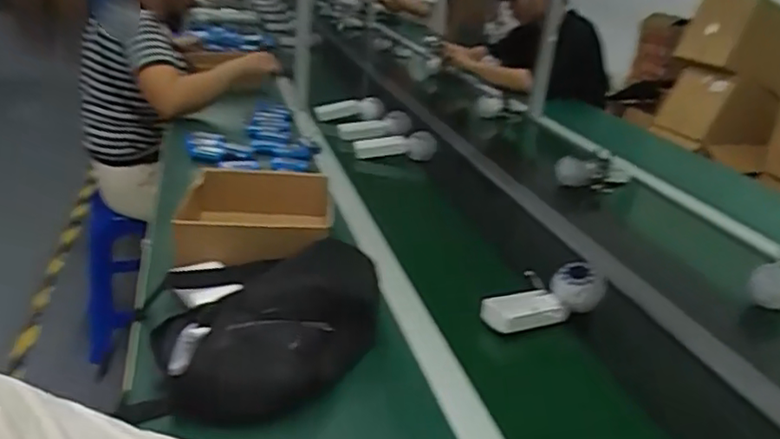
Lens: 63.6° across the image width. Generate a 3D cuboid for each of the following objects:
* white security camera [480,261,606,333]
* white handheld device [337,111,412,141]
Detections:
[{"bbox_3d":[0.187,0.092,0.782,0.152,0.054,0.069,-10,26,-27],"label":"white security camera"},{"bbox_3d":[-0.048,-0.225,1.536,0.237,0.051,0.059,-2,17,36],"label":"white handheld device"}]

